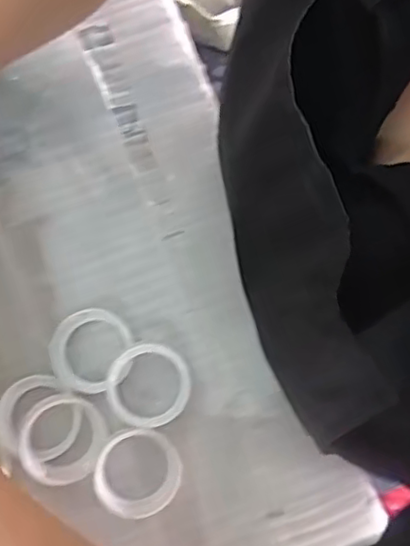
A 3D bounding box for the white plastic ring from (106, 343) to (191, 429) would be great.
[{"bbox_3d":[-0.036,0.073,0.413,0.053,0.008,0.052,1,87,-13],"label":"white plastic ring"}]

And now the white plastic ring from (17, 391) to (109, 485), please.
[{"bbox_3d":[-0.091,0.105,0.410,0.055,0.011,0.055,0,90,-24],"label":"white plastic ring"}]

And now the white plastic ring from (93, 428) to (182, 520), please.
[{"bbox_3d":[-0.043,0.128,0.412,0.054,0.018,0.054,0,79,1],"label":"white plastic ring"}]

